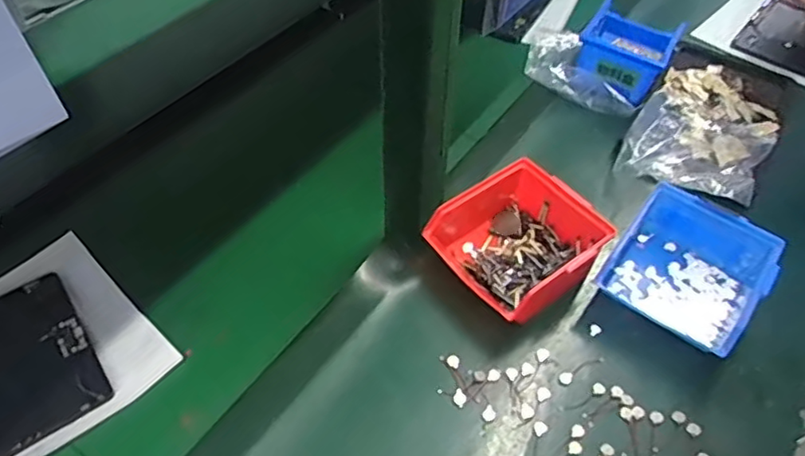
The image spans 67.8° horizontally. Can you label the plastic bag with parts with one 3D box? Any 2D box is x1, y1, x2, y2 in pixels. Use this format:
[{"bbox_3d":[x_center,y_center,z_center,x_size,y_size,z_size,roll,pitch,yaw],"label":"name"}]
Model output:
[{"bbox_3d":[0.352,-0.123,0.687,0.143,0.041,0.271,27,55,23],"label":"plastic bag with parts"}]

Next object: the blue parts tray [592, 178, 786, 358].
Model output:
[{"bbox_3d":[0.260,0.040,0.556,0.124,0.074,0.127,31,56,25],"label":"blue parts tray"}]

